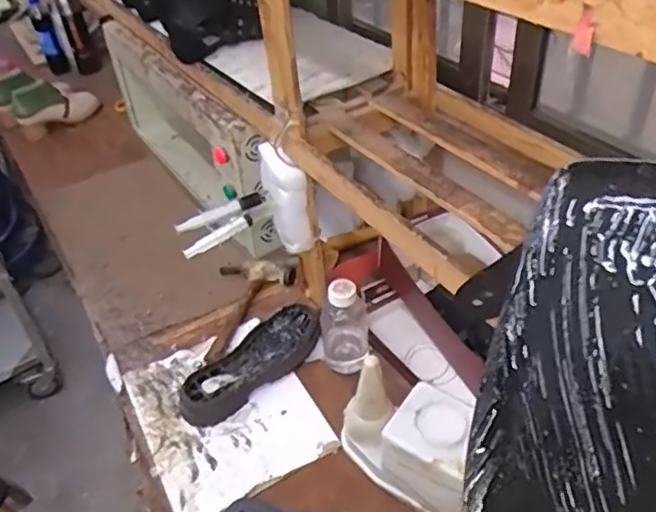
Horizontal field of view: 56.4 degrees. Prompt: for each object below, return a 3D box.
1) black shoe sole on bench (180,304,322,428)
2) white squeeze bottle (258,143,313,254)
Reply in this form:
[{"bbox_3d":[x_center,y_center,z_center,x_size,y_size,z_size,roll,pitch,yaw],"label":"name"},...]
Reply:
[{"bbox_3d":[-0.114,0.170,0.956,0.101,0.034,0.256,28,50,33],"label":"black shoe sole on bench"},{"bbox_3d":[-0.064,-0.088,0.932,0.053,0.159,0.067,-14,41,-11],"label":"white squeeze bottle"}]

